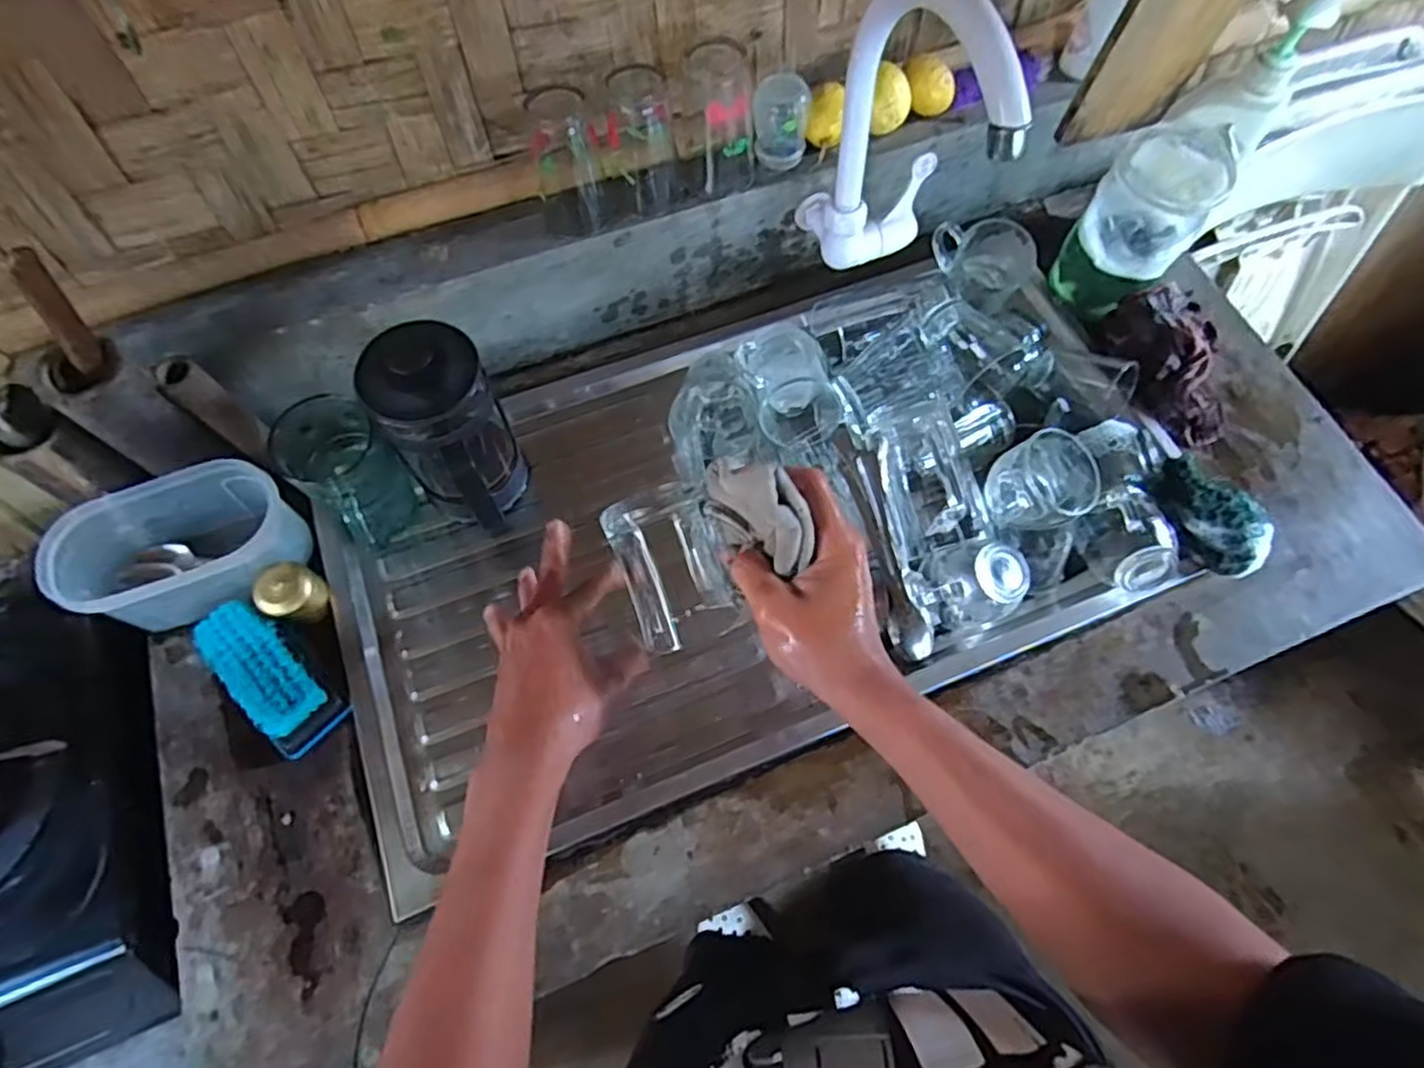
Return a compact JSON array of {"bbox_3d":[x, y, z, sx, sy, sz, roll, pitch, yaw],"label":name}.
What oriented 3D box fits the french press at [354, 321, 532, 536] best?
[{"bbox_3d":[-0.200,-0.073,0.577,0.087,0.180,0.096,-41,74,-16],"label":"french press"}]

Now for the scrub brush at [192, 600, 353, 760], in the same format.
[{"bbox_3d":[-0.348,0.108,0.568,0.056,0.034,0.126,-41,74,-16],"label":"scrub brush"}]

